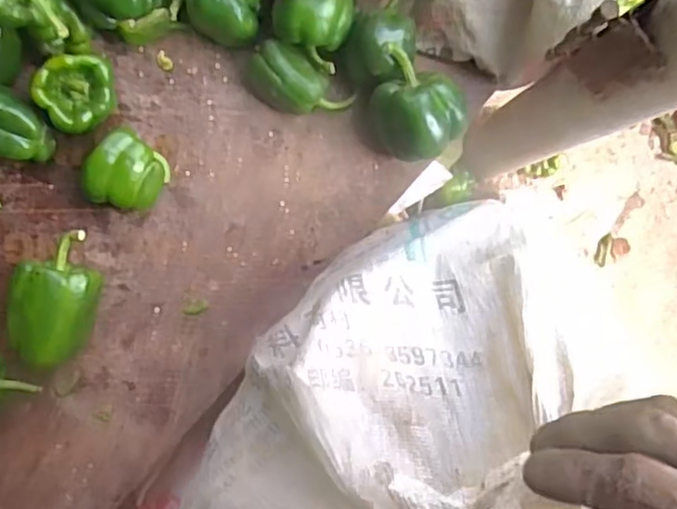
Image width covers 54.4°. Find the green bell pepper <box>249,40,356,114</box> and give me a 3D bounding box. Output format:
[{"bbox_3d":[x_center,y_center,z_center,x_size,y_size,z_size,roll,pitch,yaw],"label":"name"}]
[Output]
[{"bbox_3d":[-0.041,-0.167,0.656,0.097,0.050,0.055,40,87,-2],"label":"green bell pepper"}]

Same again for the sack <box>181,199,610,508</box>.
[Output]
[{"bbox_3d":[0.034,0.083,0.418,0.196,0.254,0.267,16,88,-3],"label":"sack"}]

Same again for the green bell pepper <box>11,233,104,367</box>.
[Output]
[{"bbox_3d":[-0.272,0.041,0.636,0.077,0.078,0.132,16,88,-3],"label":"green bell pepper"}]

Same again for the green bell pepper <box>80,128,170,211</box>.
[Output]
[{"bbox_3d":[-0.207,-0.081,0.650,0.066,0.061,0.071,0,89,-3],"label":"green bell pepper"}]

